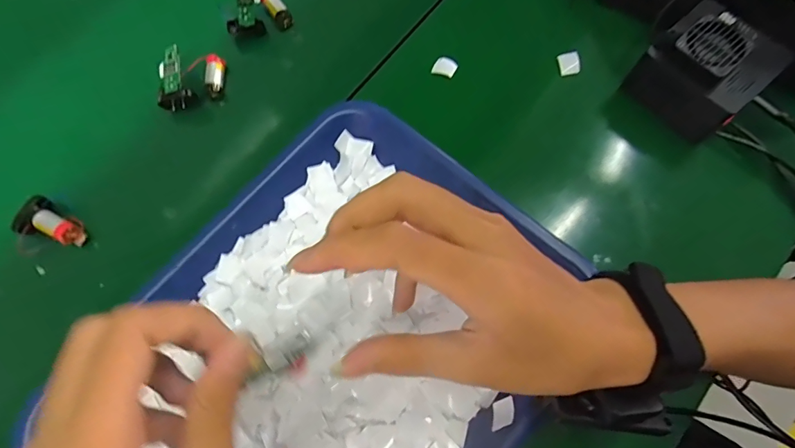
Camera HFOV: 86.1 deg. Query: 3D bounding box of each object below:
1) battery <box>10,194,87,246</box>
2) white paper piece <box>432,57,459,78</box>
[{"bbox_3d":[-0.273,0.001,0.341,0.049,0.023,0.031,23,76,7],"label":"battery"},{"bbox_3d":[0.042,-0.138,0.373,0.020,0.004,0.016,18,87,4],"label":"white paper piece"}]

